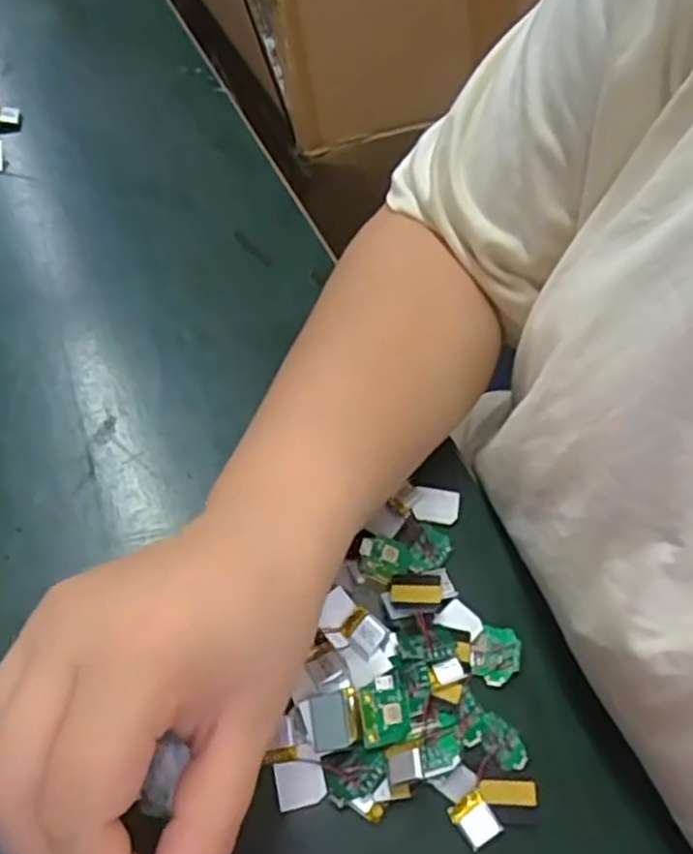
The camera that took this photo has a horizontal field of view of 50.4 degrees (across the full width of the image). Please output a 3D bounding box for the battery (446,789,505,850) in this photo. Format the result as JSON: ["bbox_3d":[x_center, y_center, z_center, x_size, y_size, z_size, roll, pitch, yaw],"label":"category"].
[{"bbox_3d":[0.049,0.149,0.280,0.014,0.004,0.017,-26,63,-19],"label":"battery"}]

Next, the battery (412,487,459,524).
[{"bbox_3d":[0.044,0.037,0.356,0.021,0.004,0.018,9,57,2],"label":"battery"}]

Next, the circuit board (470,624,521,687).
[{"bbox_3d":[0.064,0.098,0.317,0.020,0.004,0.025,12,57,3],"label":"circuit board"}]

